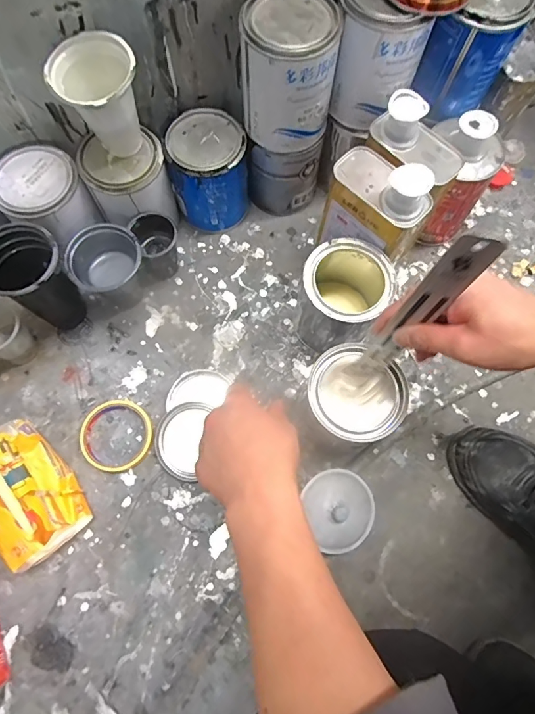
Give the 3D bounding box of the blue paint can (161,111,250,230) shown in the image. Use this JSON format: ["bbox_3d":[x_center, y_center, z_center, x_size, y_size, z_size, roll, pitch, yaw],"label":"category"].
[{"bbox_3d":[-0.082,-0.260,0.620,0.105,0.136,0.099,1,72,-2],"label":"blue paint can"}]

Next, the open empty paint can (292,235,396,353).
[{"bbox_3d":[0.094,-0.078,0.567,0.110,0.131,0.112,1,72,-2],"label":"open empty paint can"}]

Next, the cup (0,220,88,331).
[{"bbox_3d":[-0.287,-0.089,0.554,0.084,0.158,0.087,1,72,-2],"label":"cup"}]

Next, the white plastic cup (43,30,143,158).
[{"bbox_3d":[-0.185,-0.285,0.497,0.085,0.117,0.078,0,71,-1],"label":"white plastic cup"}]

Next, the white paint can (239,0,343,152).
[{"bbox_3d":[0.027,-0.337,0.506,0.101,0.133,0.109,0,71,-1],"label":"white paint can"}]

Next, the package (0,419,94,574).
[{"bbox_3d":[-0.293,0.163,0.517,0.098,0.063,0.160,-42,78,-14],"label":"package"}]

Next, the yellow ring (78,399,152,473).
[{"bbox_3d":[-0.197,0.101,0.561,0.090,0.014,0.091,1,72,-2],"label":"yellow ring"}]

